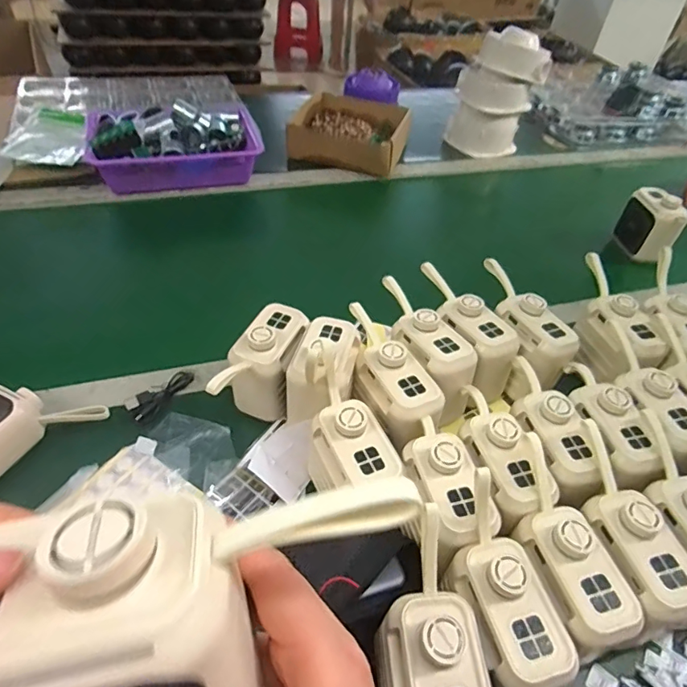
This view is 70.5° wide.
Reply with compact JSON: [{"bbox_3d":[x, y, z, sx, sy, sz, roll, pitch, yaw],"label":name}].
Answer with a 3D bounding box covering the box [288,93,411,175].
[{"bbox_3d":[0.017,-0.417,0.969,0.211,0.071,0.228,13,46,7],"label":"box"}]

